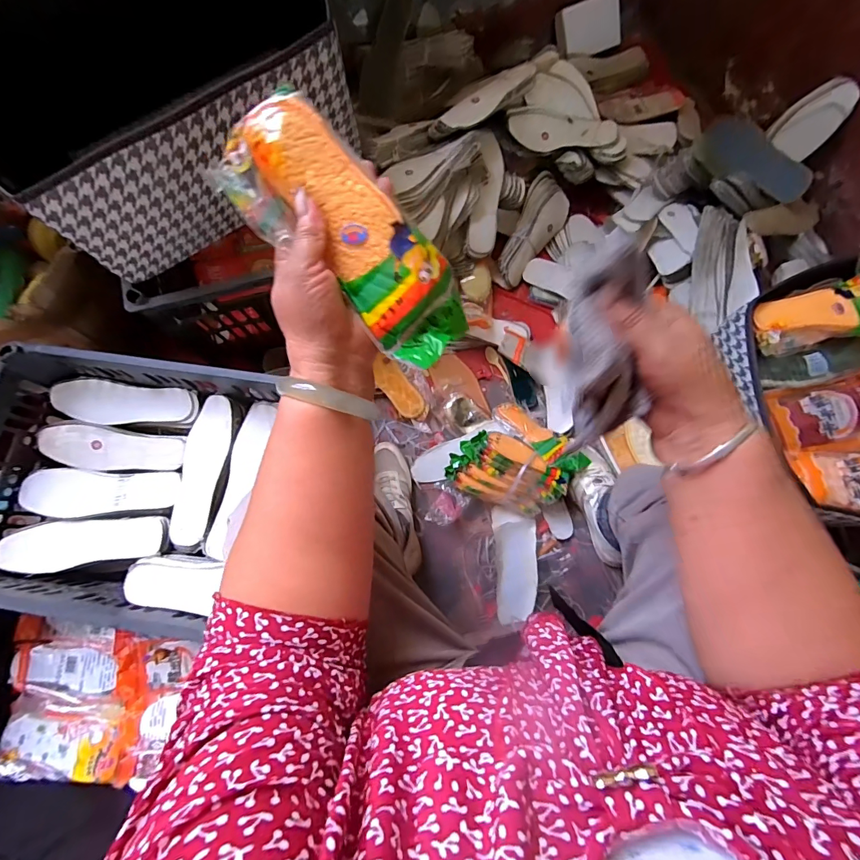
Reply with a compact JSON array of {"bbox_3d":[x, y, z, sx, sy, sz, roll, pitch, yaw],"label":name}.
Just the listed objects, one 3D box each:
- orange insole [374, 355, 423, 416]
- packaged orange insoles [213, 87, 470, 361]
[{"bbox_3d":[-0.063,-0.085,0.816,0.052,0.011,0.152,-36,95,-9],"label":"orange insole"},{"bbox_3d":[-0.051,-0.129,0.288,0.186,0.033,0.075,45,79,-12],"label":"packaged orange insoles"}]

